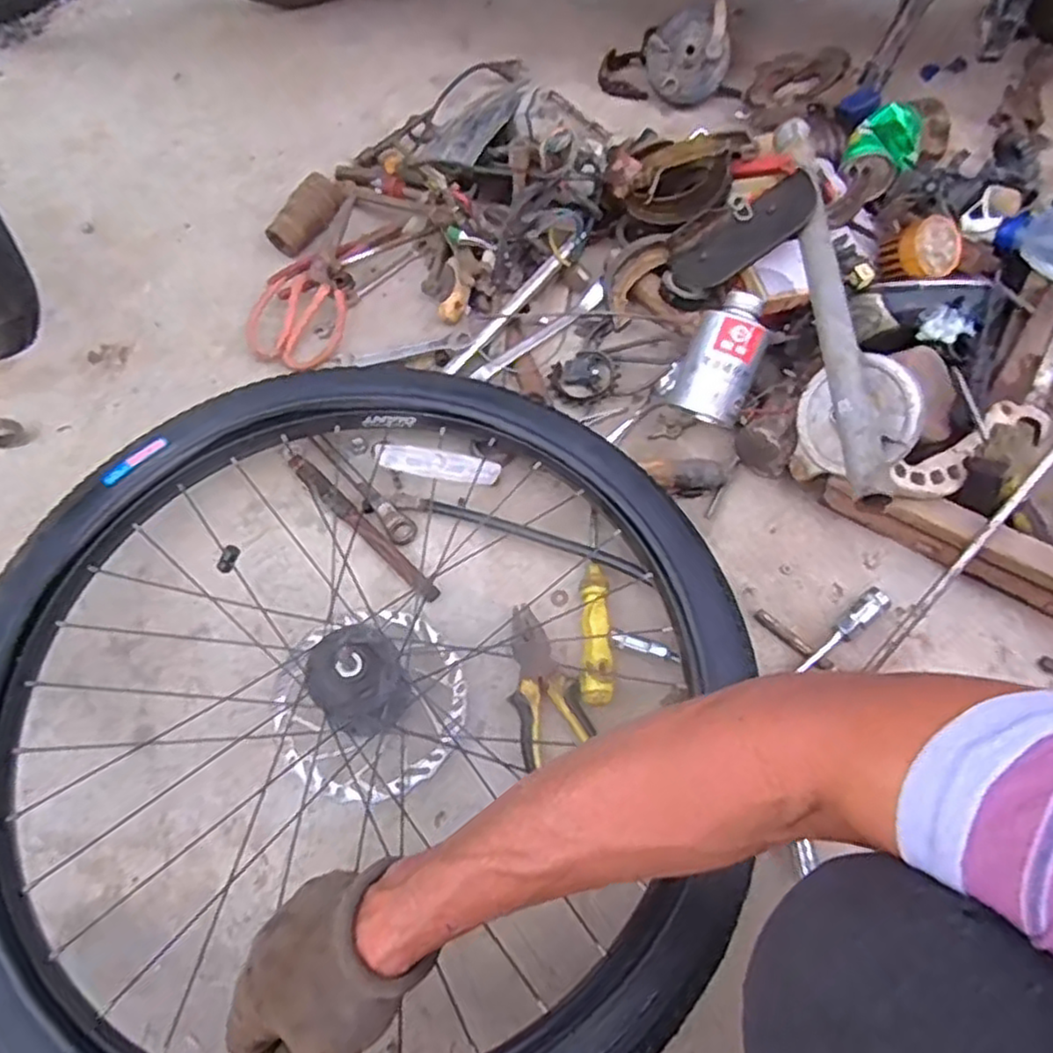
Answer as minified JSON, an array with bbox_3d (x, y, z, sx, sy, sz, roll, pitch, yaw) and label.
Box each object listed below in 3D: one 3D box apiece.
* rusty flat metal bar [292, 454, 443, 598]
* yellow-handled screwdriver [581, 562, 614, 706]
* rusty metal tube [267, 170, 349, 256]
[{"bbox_3d":[-0.153,-0.002,0.645,0.199,0.012,0.018,42,73,16],"label":"rusty flat metal bar"},{"bbox_3d":[0.060,0.065,0.598,0.025,0.021,0.171,1,63,3],"label":"yellow-handled screwdriver"},{"bbox_3d":[-0.243,-0.348,0.779,0.032,0.036,0.098,39,85,15],"label":"rusty metal tube"}]

